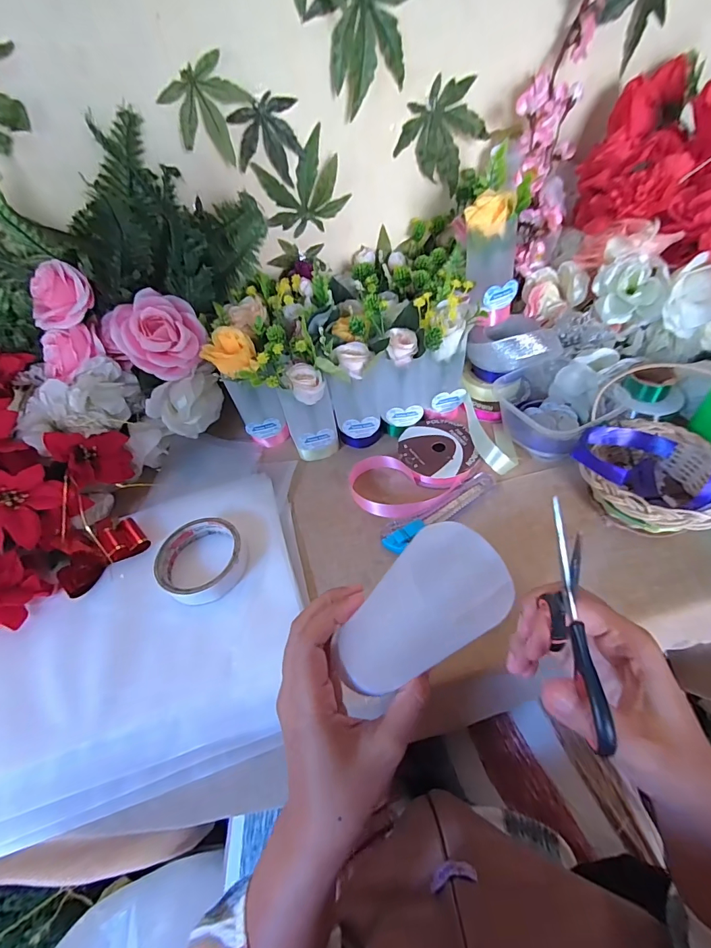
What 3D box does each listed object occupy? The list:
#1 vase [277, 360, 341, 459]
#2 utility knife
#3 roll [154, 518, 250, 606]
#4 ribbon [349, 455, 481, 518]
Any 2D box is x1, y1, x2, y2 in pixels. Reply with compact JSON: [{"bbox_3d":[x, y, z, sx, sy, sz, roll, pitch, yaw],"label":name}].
[{"bbox_3d":[-0.055,-0.069,0.493,0.056,0.113,0.041,-12,47,-2],"label":"vase"},{"bbox_3d":[0.089,0.037,0.442,0.142,0.013,0.035,-29,52,-18],"label":"utility knife"},{"bbox_3d":[-0.156,0.087,0.421,0.084,0.023,0.090,-3,48,4],"label":"roll"},{"bbox_3d":[0.063,0.017,0.461,0.140,0.031,0.069,3,49,9],"label":"ribbon"}]

